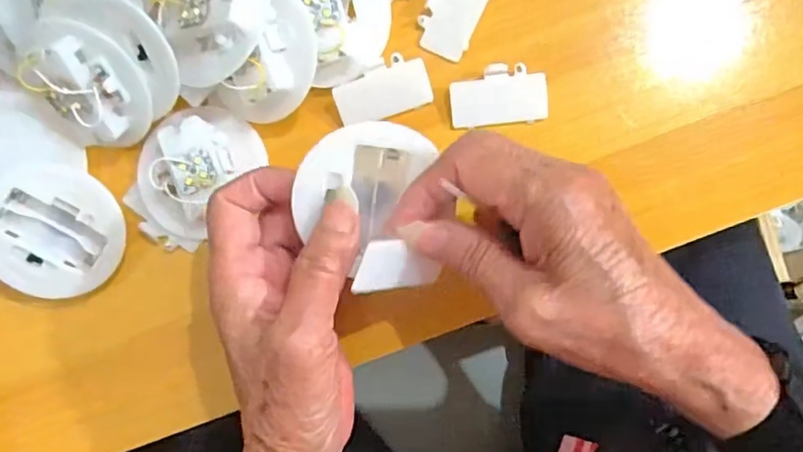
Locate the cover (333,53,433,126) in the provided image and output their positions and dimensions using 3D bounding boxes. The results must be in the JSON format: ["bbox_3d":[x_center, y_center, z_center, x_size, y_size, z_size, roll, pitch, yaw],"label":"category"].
[{"bbox_3d":[-0.010,-0.068,0.299,0.048,0.004,0.027,-19,116,-1],"label":"cover"}]

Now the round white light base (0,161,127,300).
[{"bbox_3d":[-0.174,0.003,0.298,0.065,0.018,0.065,-1,100,-8],"label":"round white light base"}]

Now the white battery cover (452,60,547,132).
[{"bbox_3d":[0.049,-0.066,0.298,0.048,0.007,0.029,-6,86,2],"label":"white battery cover"}]

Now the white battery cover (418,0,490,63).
[{"bbox_3d":[0.027,-0.110,0.302,0.027,0.007,0.046,26,87,4],"label":"white battery cover"}]

